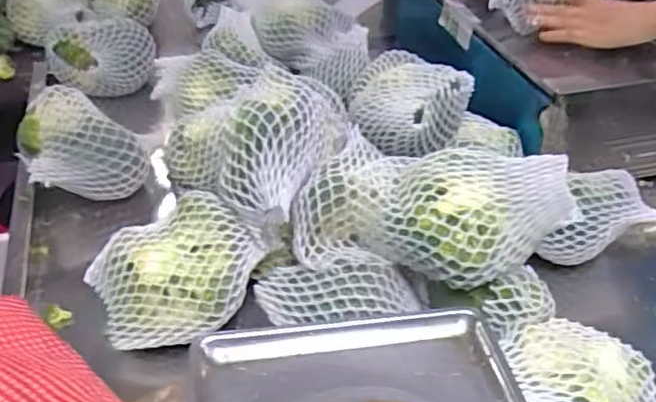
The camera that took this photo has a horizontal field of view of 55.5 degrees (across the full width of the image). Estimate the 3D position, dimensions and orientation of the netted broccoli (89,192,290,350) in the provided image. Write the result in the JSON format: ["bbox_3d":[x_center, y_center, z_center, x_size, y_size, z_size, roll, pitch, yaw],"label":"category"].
[{"bbox_3d":[-0.140,0.069,0.628,0.184,0.095,0.125,-15,41,-20],"label":"netted broccoli"}]

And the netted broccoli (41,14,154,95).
[{"bbox_3d":[-0.364,-0.229,1.012,0.163,0.111,0.095,-15,41,-20],"label":"netted broccoli"}]

